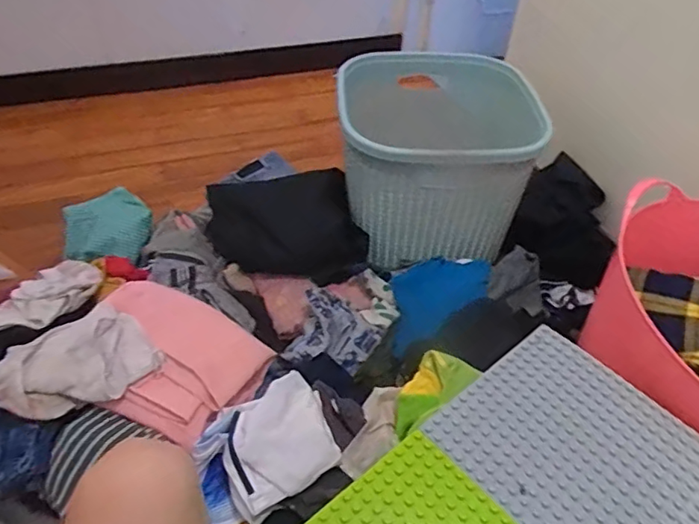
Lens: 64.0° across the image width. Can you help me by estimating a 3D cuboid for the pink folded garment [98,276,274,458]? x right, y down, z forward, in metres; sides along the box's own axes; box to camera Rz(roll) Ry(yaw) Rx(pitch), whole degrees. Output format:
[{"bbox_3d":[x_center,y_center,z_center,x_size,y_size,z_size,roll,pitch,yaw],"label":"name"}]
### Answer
[{"bbox_3d":[-0.285,0.144,0.889,0.276,0.034,0.227,30,42,7],"label":"pink folded garment"}]

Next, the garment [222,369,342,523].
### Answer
[{"bbox_3d":[-0.108,0.268,0.827,0.166,0.035,0.156,-28,65,-14],"label":"garment"}]

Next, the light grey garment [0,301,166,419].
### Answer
[{"bbox_3d":[-0.416,0.146,0.836,0.210,0.054,0.169,-29,54,-29],"label":"light grey garment"}]

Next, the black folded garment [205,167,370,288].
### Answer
[{"bbox_3d":[-0.131,-0.077,1.178,0.344,0.235,0.077,4,11,2],"label":"black folded garment"}]

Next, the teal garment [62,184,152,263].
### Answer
[{"bbox_3d":[-0.536,-0.072,1.241,0.184,0.101,0.123,-32,55,-30],"label":"teal garment"}]

